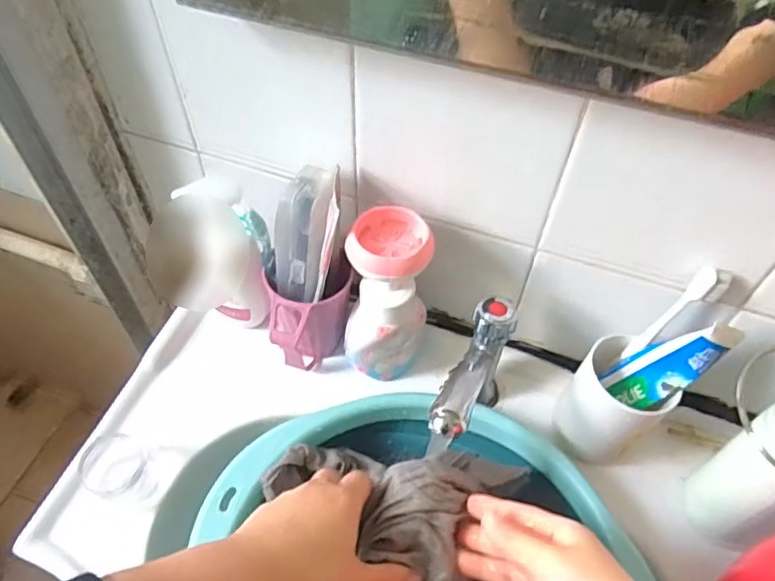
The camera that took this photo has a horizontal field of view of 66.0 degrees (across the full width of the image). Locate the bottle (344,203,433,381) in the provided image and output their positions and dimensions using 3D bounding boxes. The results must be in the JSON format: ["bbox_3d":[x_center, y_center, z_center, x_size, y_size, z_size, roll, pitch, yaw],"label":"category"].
[{"bbox_3d":[0.000,0.009,0.500,0.063,0.148,0.071,13,56,7],"label":"bottle"}]

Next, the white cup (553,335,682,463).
[{"bbox_3d":[0.178,0.093,0.480,0.070,0.078,0.073,1,55,-1],"label":"white cup"}]

